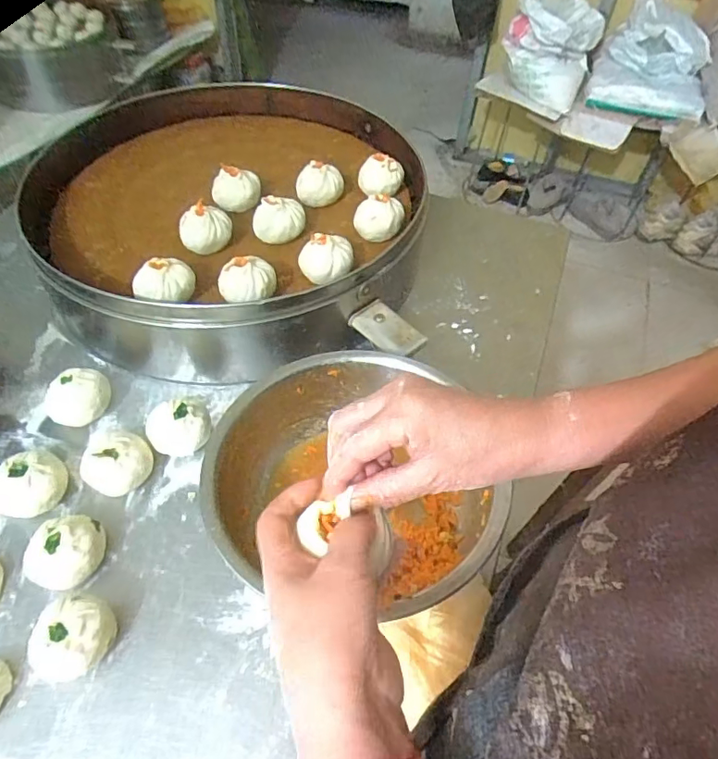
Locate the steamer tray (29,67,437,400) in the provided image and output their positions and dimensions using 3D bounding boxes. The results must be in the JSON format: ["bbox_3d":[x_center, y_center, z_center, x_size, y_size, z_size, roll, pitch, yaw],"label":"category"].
[{"bbox_3d":[-0.148,-0.221,0.688,0.423,0.112,0.483,4,53,1],"label":"steamer tray"}]

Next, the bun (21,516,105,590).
[{"bbox_3d":[-0.251,0.145,0.446,0.061,0.047,0.057,-10,54,-10],"label":"bun"}]

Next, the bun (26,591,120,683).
[{"bbox_3d":[-0.216,0.195,0.404,0.052,0.051,0.055,10,53,5],"label":"bun"}]

